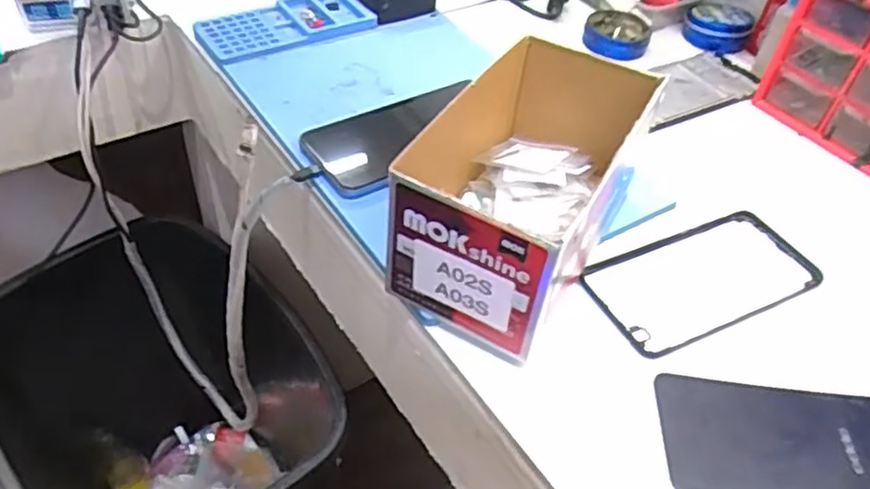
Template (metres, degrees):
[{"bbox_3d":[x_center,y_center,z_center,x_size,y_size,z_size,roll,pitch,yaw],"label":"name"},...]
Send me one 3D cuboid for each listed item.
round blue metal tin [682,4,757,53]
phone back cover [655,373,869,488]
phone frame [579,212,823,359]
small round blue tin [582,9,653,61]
[{"bbox_3d":[0.281,-0.215,0.672,0.062,0.032,0.066,3,46,-3],"label":"round blue metal tin"},{"bbox_3d":[0.196,0.107,0.359,0.146,0.005,0.071,6,46,0],"label":"phone back cover"},{"bbox_3d":[0.178,0.021,0.445,0.163,0.006,0.076,-18,50,-21],"label":"phone frame"},{"bbox_3d":[0.178,-0.205,0.657,0.062,0.023,0.064,3,46,-3],"label":"small round blue tin"}]

